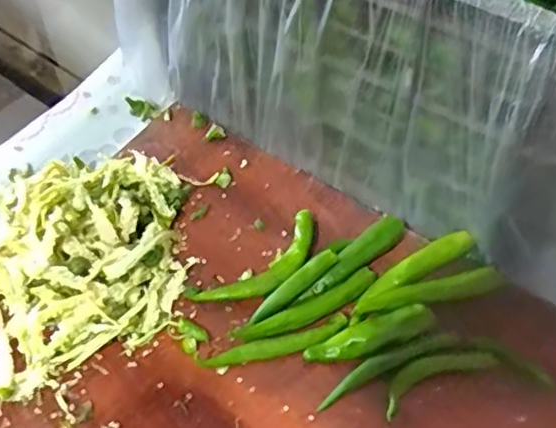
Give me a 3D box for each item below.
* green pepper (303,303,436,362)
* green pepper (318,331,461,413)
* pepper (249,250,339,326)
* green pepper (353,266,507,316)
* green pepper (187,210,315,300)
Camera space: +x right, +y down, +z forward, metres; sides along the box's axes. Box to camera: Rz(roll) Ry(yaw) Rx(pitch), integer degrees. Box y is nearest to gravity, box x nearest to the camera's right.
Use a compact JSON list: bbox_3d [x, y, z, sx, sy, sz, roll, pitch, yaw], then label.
[{"bbox_3d":[0.076,0.102,0.503,0.108,0.018,0.027,-16,55,-8],"label":"green pepper"},{"bbox_3d":[0.089,0.123,0.491,0.124,0.014,0.019,-20,56,-11],"label":"green pepper"},{"bbox_3d":[0.014,0.062,0.518,0.089,0.018,0.017,-35,60,-20],"label":"pepper"},{"bbox_3d":[0.134,0.070,0.526,0.133,0.011,0.021,-13,55,-5],"label":"green pepper"},{"bbox_3d":[-0.012,0.050,0.549,0.134,0.020,0.048,-35,60,-19],"label":"green pepper"}]

